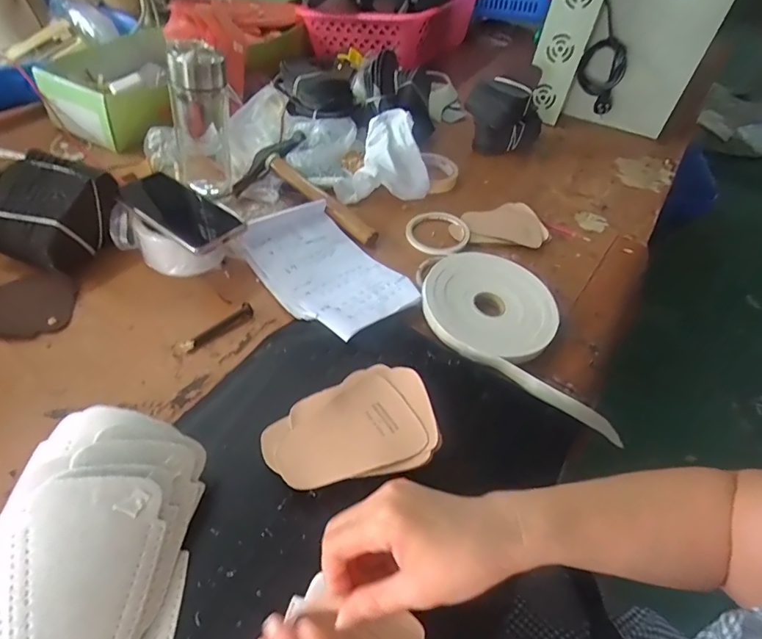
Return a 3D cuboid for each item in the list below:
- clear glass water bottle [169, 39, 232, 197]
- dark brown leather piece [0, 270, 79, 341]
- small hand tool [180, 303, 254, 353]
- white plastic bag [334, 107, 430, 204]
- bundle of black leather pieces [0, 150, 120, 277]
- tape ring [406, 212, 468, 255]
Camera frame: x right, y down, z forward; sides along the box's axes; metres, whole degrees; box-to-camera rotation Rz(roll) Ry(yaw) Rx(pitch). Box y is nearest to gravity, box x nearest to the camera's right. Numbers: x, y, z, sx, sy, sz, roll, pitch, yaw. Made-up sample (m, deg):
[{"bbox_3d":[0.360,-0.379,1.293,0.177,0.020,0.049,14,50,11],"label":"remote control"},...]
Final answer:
[{"bbox_3d":[-0.234,-0.254,0.611,0.061,0.184,0.068,28,51,18],"label":"clear glass water bottle"},{"bbox_3d":[-0.401,-0.008,0.502,0.125,0.007,0.096,-24,55,-26],"label":"dark brown leather piece"},{"bbox_3d":[-0.179,0.009,0.510,0.014,0.010,0.087,36,54,24],"label":"small hand tool"},{"bbox_3d":[0.006,-0.248,0.707,0.138,0.089,0.116,6,48,-1],"label":"white plastic bag"},{"bbox_3d":[-0.387,-0.122,0.546,0.111,0.090,0.119,16,48,8],"label":"bundle of black leather pieces"},{"bbox_3d":[0.085,-0.125,0.669,0.081,0.022,0.089,3,48,-4],"label":"tape ring"}]

